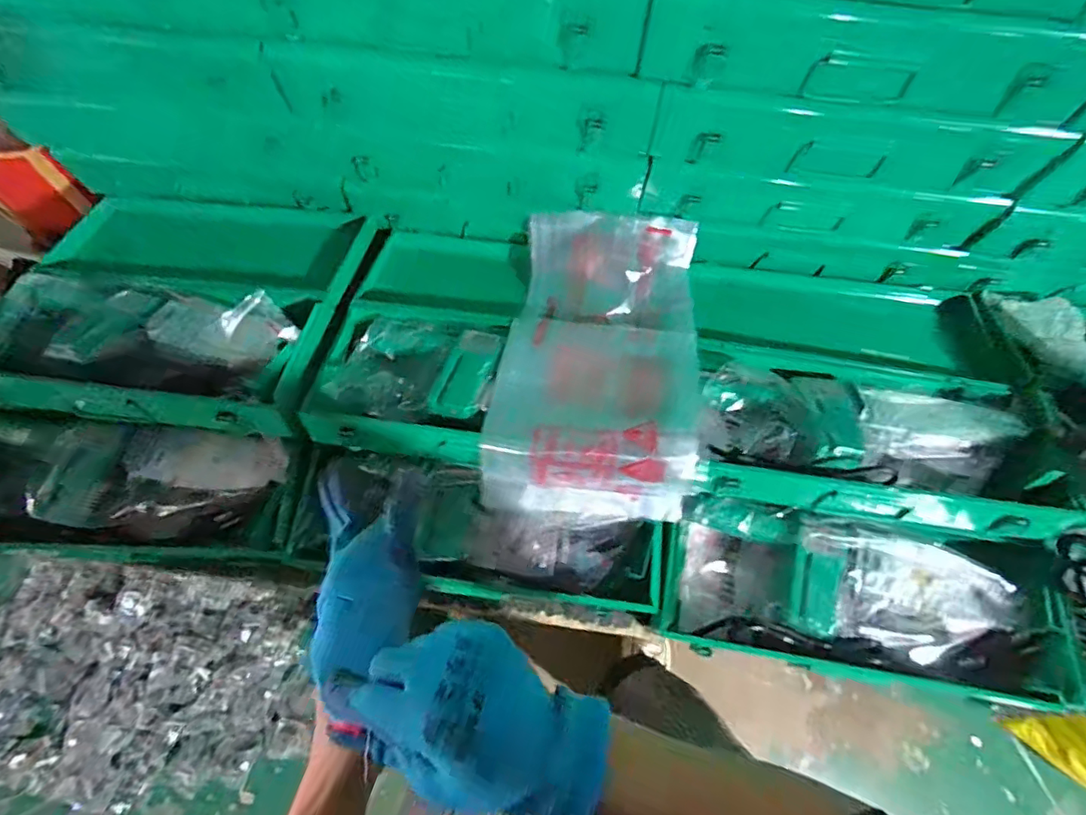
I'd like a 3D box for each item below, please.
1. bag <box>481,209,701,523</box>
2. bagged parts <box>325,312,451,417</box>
[{"bbox_3d":[0.058,-0.060,0.574,0.203,0.081,0.340,5,71,2],"label":"bag"},{"bbox_3d":[-0.152,-0.047,0.561,0.105,0.030,0.125,6,46,3],"label":"bagged parts"}]

